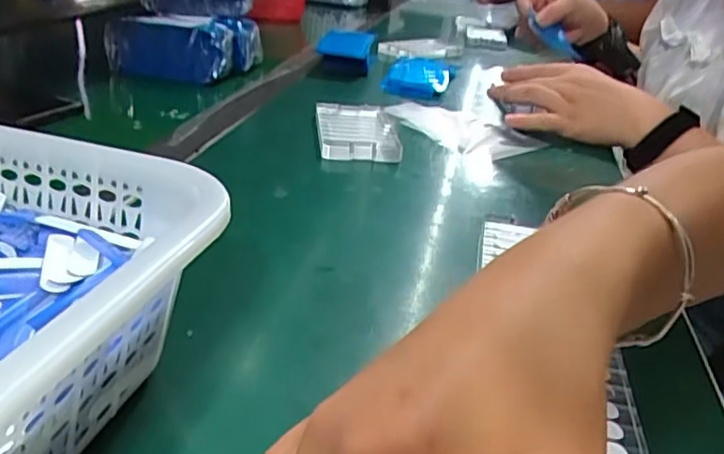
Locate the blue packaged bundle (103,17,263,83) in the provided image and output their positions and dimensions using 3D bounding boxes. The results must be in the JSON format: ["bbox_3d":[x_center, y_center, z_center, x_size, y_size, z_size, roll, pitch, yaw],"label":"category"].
[{"bbox_3d":[-0.212,-0.221,0.751,0.139,0.060,0.126,13,28,15],"label":"blue packaged bundle"}]

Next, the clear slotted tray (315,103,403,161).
[{"bbox_3d":[-0.004,-0.088,0.570,0.072,0.019,0.114,2,27,-7],"label":"clear slotted tray"}]

